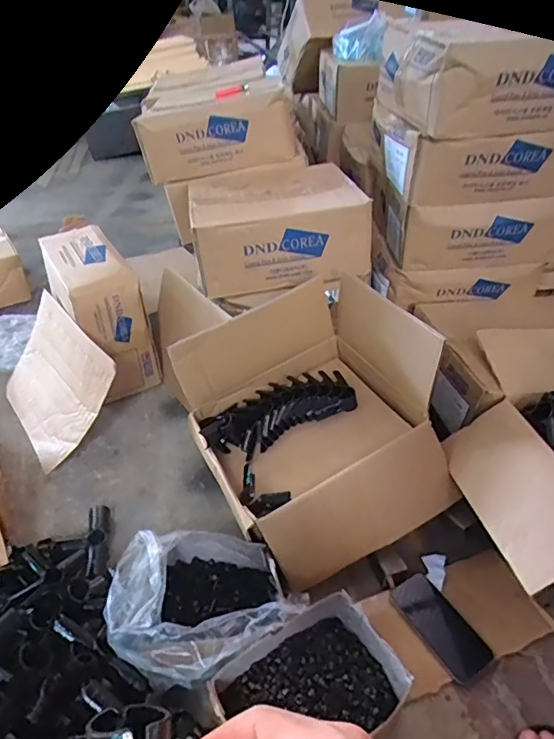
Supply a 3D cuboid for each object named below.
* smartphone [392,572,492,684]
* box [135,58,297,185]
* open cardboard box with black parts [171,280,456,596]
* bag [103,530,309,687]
[{"bbox_3d":[0.235,0.365,0.738,0.067,0.012,0.142,-29,53,-16],"label":"smartphone"},{"bbox_3d":[-0.167,-0.675,1.342,0.353,0.153,0.649,-6,38,-7],"label":"box"},{"bbox_3d":[0.045,0.066,0.846,0.329,0.254,0.414,-15,40,-19],"label":"open cardboard box with black parts"},{"bbox_3d":[-0.104,0.311,0.707,0.241,0.126,0.201,-21,42,-25],"label":"bag"}]

